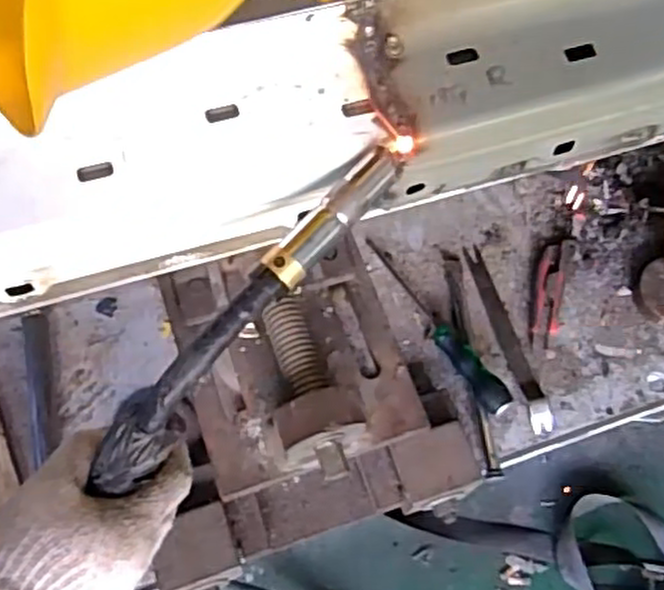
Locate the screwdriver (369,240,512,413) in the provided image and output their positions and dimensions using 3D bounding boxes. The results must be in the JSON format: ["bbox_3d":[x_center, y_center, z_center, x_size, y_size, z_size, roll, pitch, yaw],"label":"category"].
[{"bbox_3d":[0.117,0.027,0.865,0.033,0.039,0.258,-28,70,-15],"label":"screwdriver"}]

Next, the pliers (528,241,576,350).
[{"bbox_3d":[0.260,-0.008,0.899,0.041,0.021,0.151,19,65,5],"label":"pliers"}]

